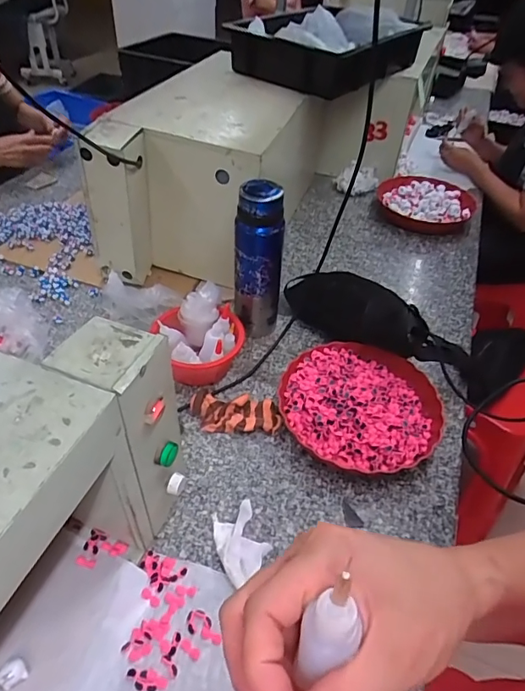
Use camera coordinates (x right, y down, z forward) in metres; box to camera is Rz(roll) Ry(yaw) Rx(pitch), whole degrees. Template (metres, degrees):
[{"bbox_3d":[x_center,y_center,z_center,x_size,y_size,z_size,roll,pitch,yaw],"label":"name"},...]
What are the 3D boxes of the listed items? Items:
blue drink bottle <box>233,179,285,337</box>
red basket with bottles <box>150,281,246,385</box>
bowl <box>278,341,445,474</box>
[{"bbox_3d":[-0.008,-0.136,0.808,0.079,0.267,0.069,4,44,-1],"label":"blue drink bottle"},{"bbox_3d":[-0.100,-0.015,0.776,0.135,0.123,0.133,0,44,-4],"label":"red basket with bottles"},{"bbox_3d":[0.151,0.091,0.743,0.245,0.052,0.229,2,44,-2],"label":"bowl"}]

